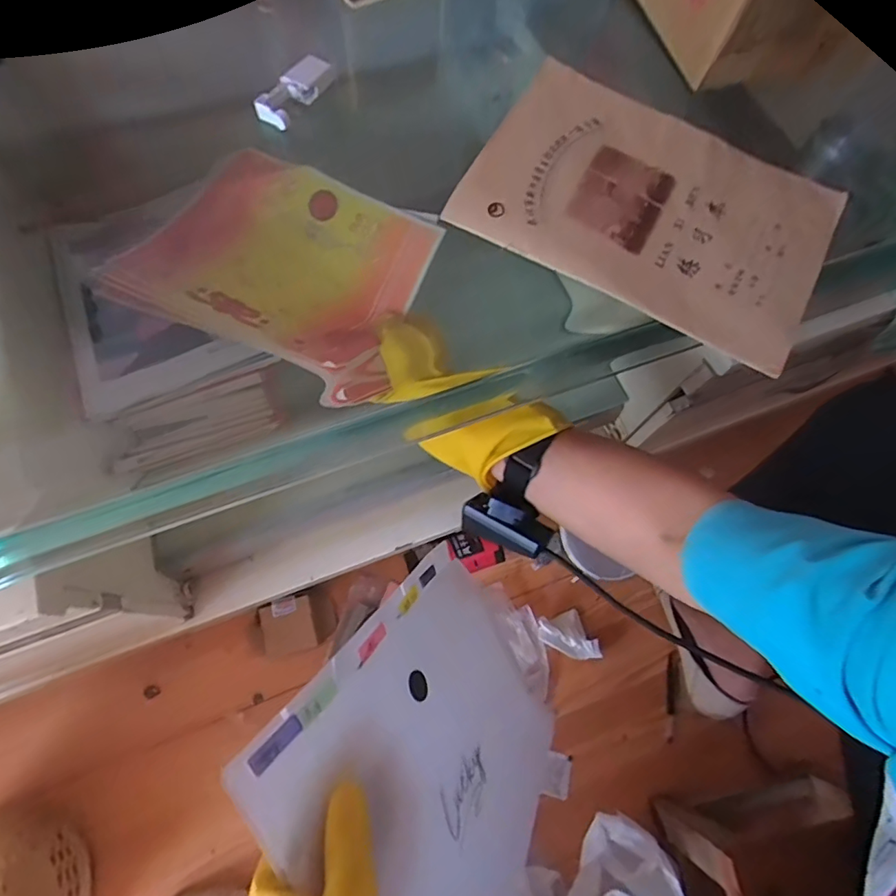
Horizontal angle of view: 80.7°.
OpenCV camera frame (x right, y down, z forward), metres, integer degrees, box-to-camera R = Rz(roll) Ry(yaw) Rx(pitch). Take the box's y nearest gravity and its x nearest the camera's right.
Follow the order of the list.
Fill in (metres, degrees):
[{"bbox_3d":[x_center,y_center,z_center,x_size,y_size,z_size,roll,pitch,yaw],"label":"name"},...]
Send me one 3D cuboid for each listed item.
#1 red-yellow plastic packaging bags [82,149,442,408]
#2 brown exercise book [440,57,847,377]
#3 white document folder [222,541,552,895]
[{"bbox_3d":[-0.163,-0.183,0.526,0.297,0.046,0.212,25,70,14],"label":"red-yellow plastic packaging bags"},{"bbox_3d":[0.126,-0.155,0.328,0.214,0.014,0.153,29,71,7],"label":"brown exercise book"},{"bbox_3d":[0.003,0.250,0.429,0.022,0.322,0.262,-29,92,25],"label":"white document folder"}]

